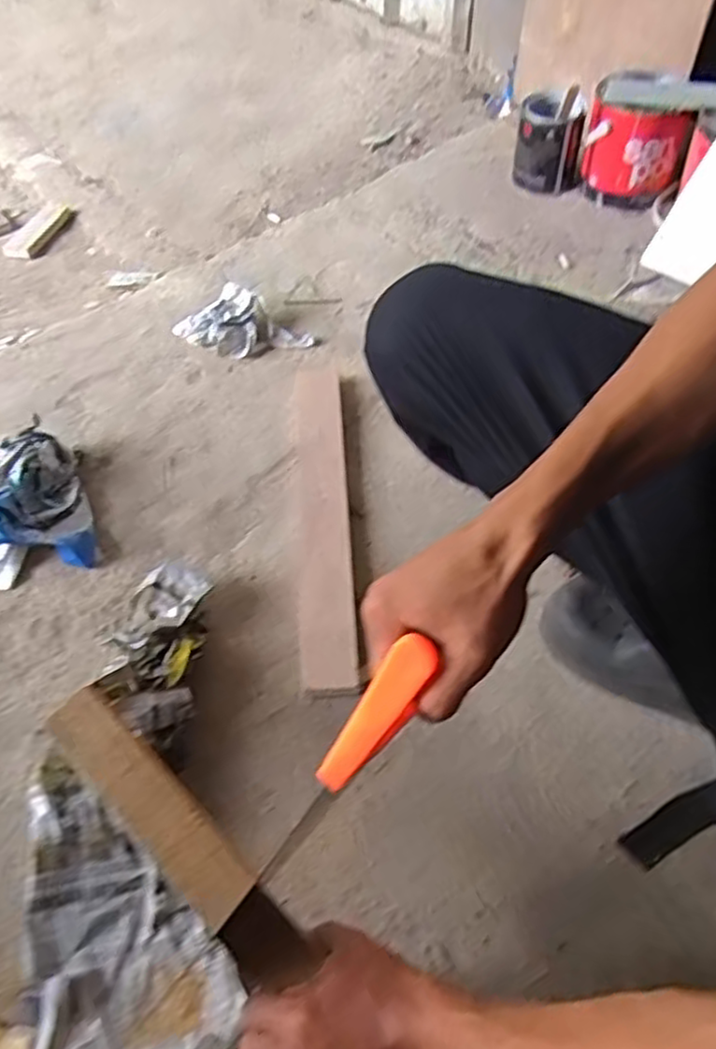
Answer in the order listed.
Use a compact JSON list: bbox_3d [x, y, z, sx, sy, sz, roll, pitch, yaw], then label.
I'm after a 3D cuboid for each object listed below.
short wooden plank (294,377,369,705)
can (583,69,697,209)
[{"bbox_3d":[-0.041,-0.025,0.831,0.065,0.024,0.473,-4,53,-1],"label":"short wooden plank"},{"bbox_3d":[0.451,-0.631,1.179,0.134,0.164,0.141,-20,55,-12],"label":"can"}]

